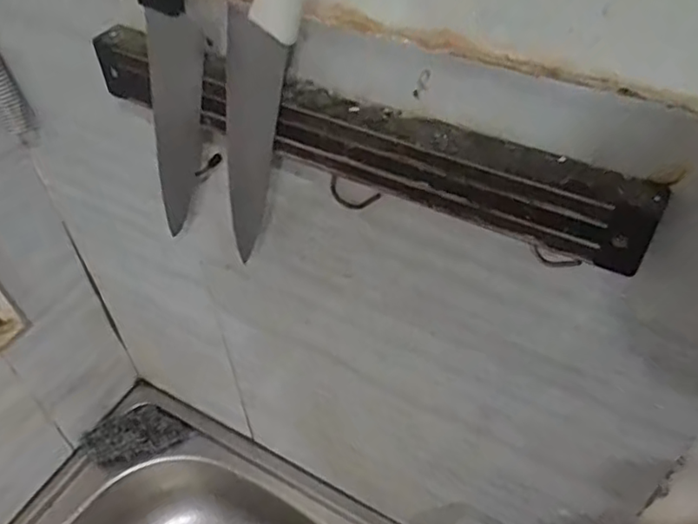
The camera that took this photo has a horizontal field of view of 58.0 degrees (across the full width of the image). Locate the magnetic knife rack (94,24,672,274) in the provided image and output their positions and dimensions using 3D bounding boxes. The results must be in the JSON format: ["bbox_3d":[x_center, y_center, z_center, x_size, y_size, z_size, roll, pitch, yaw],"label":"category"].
[{"bbox_3d":[-0.006,-0.072,0.344,0.329,0.042,0.022,22,52,20],"label":"magnetic knife rack"}]

